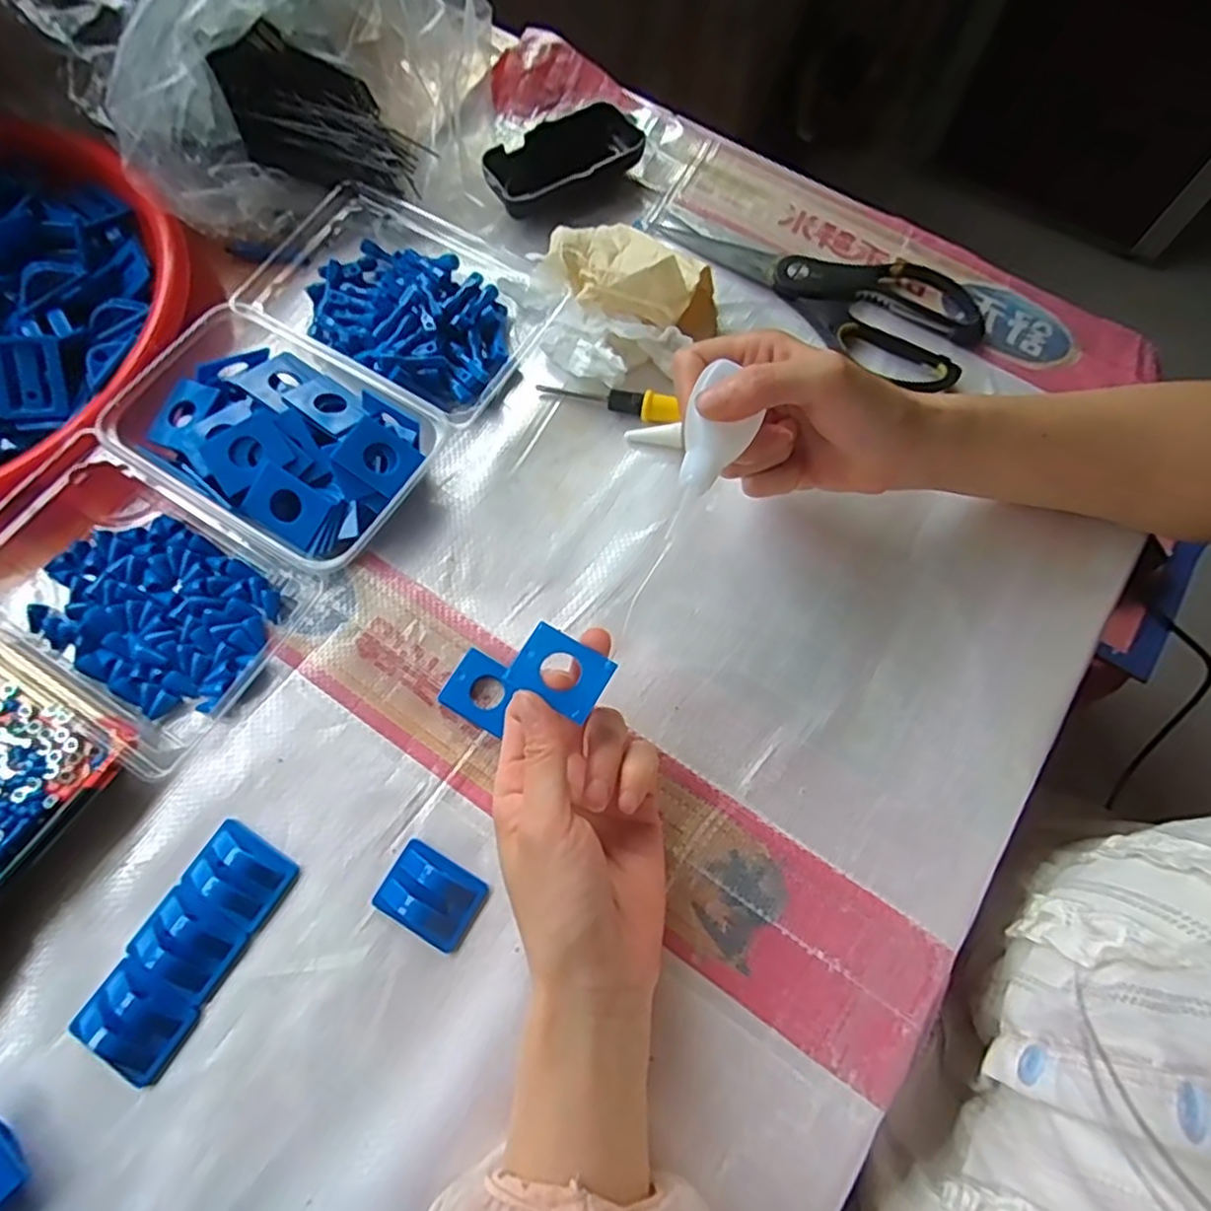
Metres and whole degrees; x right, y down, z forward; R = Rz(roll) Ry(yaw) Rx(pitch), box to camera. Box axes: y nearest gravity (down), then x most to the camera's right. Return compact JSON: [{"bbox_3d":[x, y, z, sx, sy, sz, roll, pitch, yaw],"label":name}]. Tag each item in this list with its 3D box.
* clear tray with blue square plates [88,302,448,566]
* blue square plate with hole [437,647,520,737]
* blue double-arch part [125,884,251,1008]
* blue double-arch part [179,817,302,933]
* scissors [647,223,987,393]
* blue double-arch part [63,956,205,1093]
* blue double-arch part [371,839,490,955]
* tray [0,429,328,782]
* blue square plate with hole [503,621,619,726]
[{"bbox_3d":[-0.183,-0.092,0.383,0.162,0.036,0.106,30,72,10],"label":"clear tray with blue square plates"},{"bbox_3d":[-0.062,0.045,0.356,0.038,0.005,0.033,29,72,9],"label":"blue square plate with hole"},{"bbox_3d":[-0.189,0.152,0.311,0.045,0.013,0.035,31,72,10],"label":"blue double-arch part"},{"bbox_3d":[-0.172,0.125,0.321,0.045,0.014,0.034,31,72,10],"label":"blue double-arch part"},{"bbox_3d":[0.139,-0.214,0.448,0.211,0.012,0.092,32,73,10],"label":"scissors"},{"bbox_3d":[-0.204,0.179,0.297,0.046,0.013,0.038,29,72,9],"label":"blue double-arch part"},{"bbox_3d":[-0.082,0.134,0.318,0.046,0.016,0.035,29,72,9],"label":"blue double-arch part"},{"bbox_3d":[-0.259,-0.011,0.355,0.179,0.030,0.120,28,72,9],"label":"tray"},{"bbox_3d":[-0.019,0.028,0.303,0.041,0.004,0.030,30,72,9],"label":"blue square plate with hole"}]

